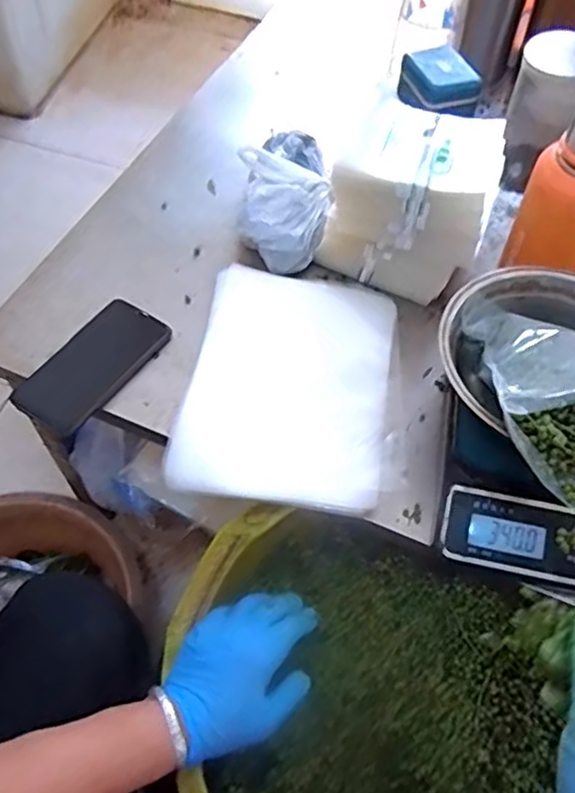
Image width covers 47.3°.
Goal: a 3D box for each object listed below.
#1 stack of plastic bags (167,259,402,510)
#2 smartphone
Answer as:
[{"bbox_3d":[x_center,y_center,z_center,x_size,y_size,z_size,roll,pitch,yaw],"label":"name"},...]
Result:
[{"bbox_3d":[0.004,-0.018,0.610,0.185,0.014,0.246,9,58,4],"label":"stack of plastic bags"},{"bbox_3d":[-0.185,-0.031,0.630,0.074,0.008,0.148,32,62,17],"label":"smartphone"}]

